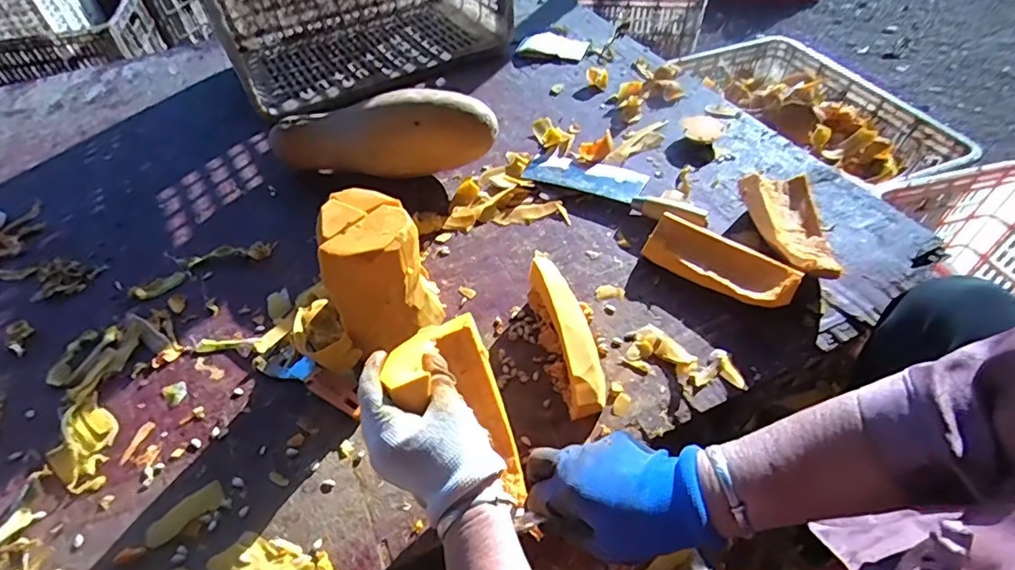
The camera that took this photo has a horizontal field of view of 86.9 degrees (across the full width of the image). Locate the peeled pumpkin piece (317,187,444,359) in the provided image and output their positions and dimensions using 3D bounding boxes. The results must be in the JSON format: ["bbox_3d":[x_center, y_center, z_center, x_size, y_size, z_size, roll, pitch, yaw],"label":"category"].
[{"bbox_3d":[-0.135,-0.014,0.599,0.100,0.170,0.129,-7,49,-2],"label":"peeled pumpkin piece"}]

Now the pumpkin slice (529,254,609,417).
[{"bbox_3d":[0.069,0.051,0.595,0.059,0.063,0.182,-9,49,-5],"label":"pumpkin slice"}]

